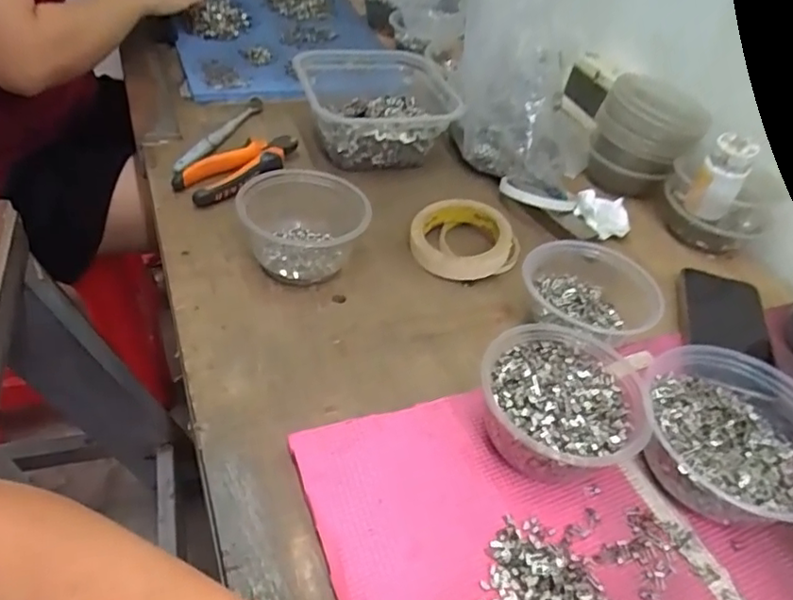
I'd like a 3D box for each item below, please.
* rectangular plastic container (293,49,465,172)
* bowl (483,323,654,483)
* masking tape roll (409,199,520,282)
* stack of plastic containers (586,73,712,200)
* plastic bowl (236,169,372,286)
[{"bbox_3d":[-0.018,-0.240,0.725,0.190,0.066,0.186,-3,45,-14],"label":"rectangular plastic container"},{"bbox_3d":[0.117,0.075,0.432,0.109,0.056,0.117,6,44,-6],"label":"bowl"},{"bbox_3d":[0.065,-0.061,0.604,0.102,0.030,0.102,6,44,-6],"label":"masking tape roll"},{"bbox_3d":[0.288,-0.184,0.706,0.108,0.114,0.097,28,46,17],"label":"stack of plastic containers"},{"bbox_3d":[-0.084,-0.069,0.550,0.108,0.059,0.113,6,44,-6],"label":"plastic bowl"}]

